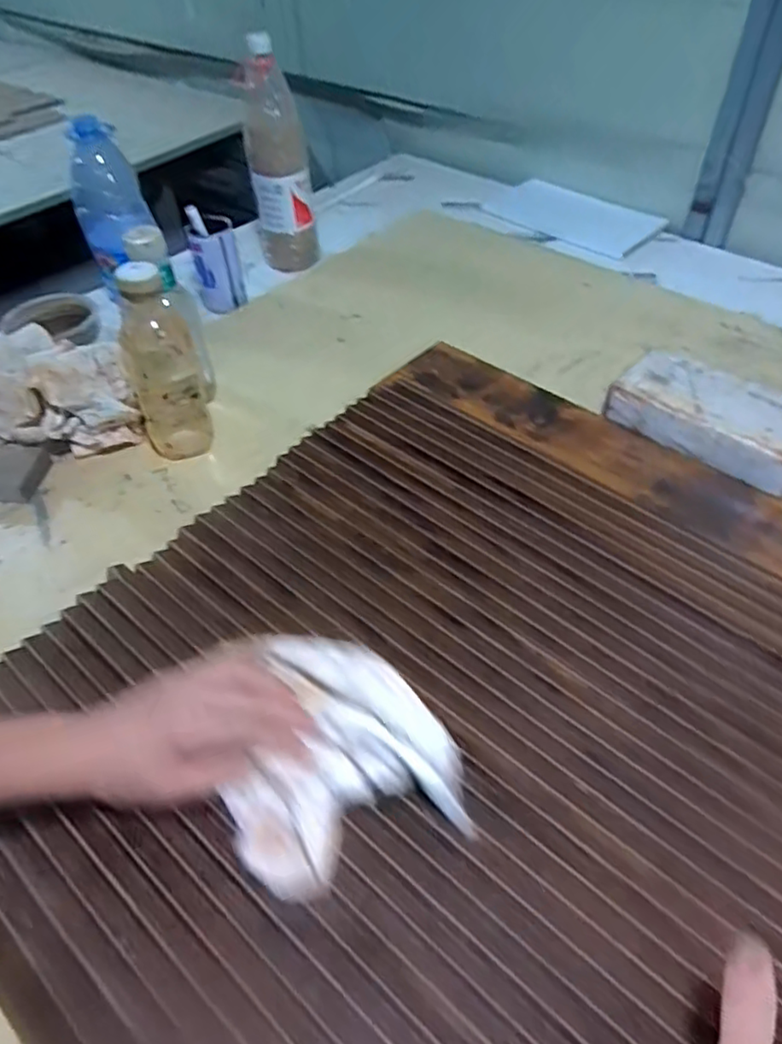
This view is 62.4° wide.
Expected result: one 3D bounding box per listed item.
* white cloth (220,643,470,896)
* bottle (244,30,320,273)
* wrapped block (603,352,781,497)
[{"bbox_3d":[-0.040,0.152,0.447,0.147,0.033,0.164,-16,49,-12],"label":"white cloth"},{"bbox_3d":[-0.167,-0.533,0.951,0.089,0.271,0.073,-9,48,-6],"label":"bottle"},{"bbox_3d":[0.345,-0.110,0.696,0.209,0.058,0.099,33,56,28],"label":"wrapped block"}]

